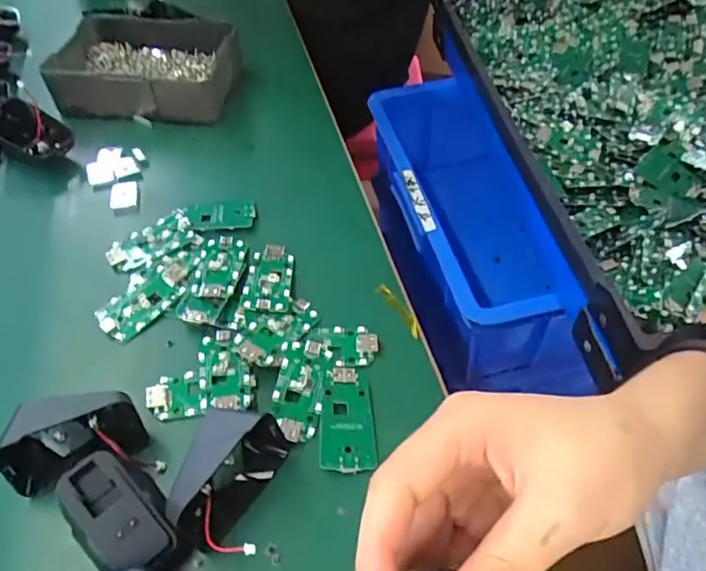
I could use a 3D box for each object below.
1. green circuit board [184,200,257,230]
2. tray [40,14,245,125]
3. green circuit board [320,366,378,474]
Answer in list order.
[{"bbox_3d":[-0.104,-0.056,0.441,0.053,0.008,0.028,-3,51,2],"label":"green circuit board"},{"bbox_3d":[-0.198,-0.218,0.553,0.177,0.047,0.137,-3,51,2],"label":"tray"},{"bbox_3d":[-0.004,0.077,0.332,0.031,0.006,0.063,-6,51,0],"label":"green circuit board"}]

